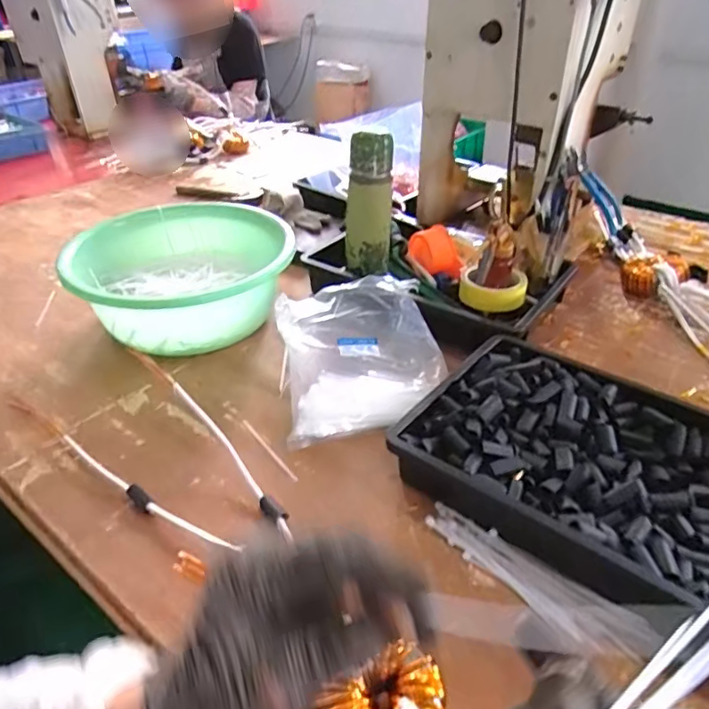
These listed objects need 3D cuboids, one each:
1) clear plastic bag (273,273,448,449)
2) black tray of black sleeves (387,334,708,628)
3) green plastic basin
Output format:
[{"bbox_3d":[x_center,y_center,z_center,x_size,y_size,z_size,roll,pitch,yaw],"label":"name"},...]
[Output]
[{"bbox_3d":[0.008,-0.003,0.704,0.199,0.078,0.223,-6,36,-8],"label":"clear plastic bag"},{"bbox_3d":[0.244,0.119,0.542,0.362,0.066,0.248,25,43,32],"label":"black tray of black sleeves"},{"bbox_3d":[-0.241,-0.113,0.822,0.308,0.121,0.302,0,35,0],"label":"green plastic basin"}]

